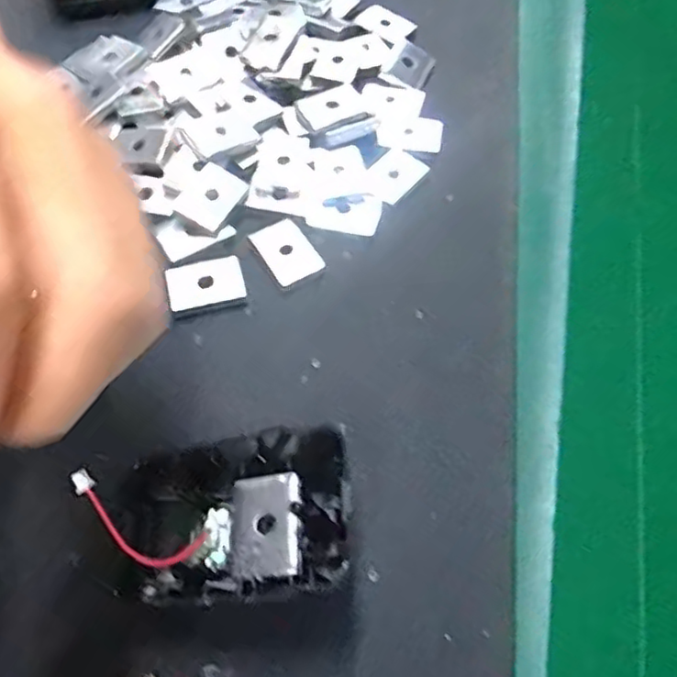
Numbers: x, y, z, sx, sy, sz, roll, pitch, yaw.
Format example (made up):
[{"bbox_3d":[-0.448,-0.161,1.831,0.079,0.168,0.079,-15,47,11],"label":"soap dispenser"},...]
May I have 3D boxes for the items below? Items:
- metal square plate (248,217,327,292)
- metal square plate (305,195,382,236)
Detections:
[{"bbox_3d":[-0.021,-0.033,0.251,0.020,0.004,0.028,-30,63,-17],"label":"metal square plate"},{"bbox_3d":[0.002,-0.053,0.263,0.029,0.006,0.018,12,59,7],"label":"metal square plate"}]

